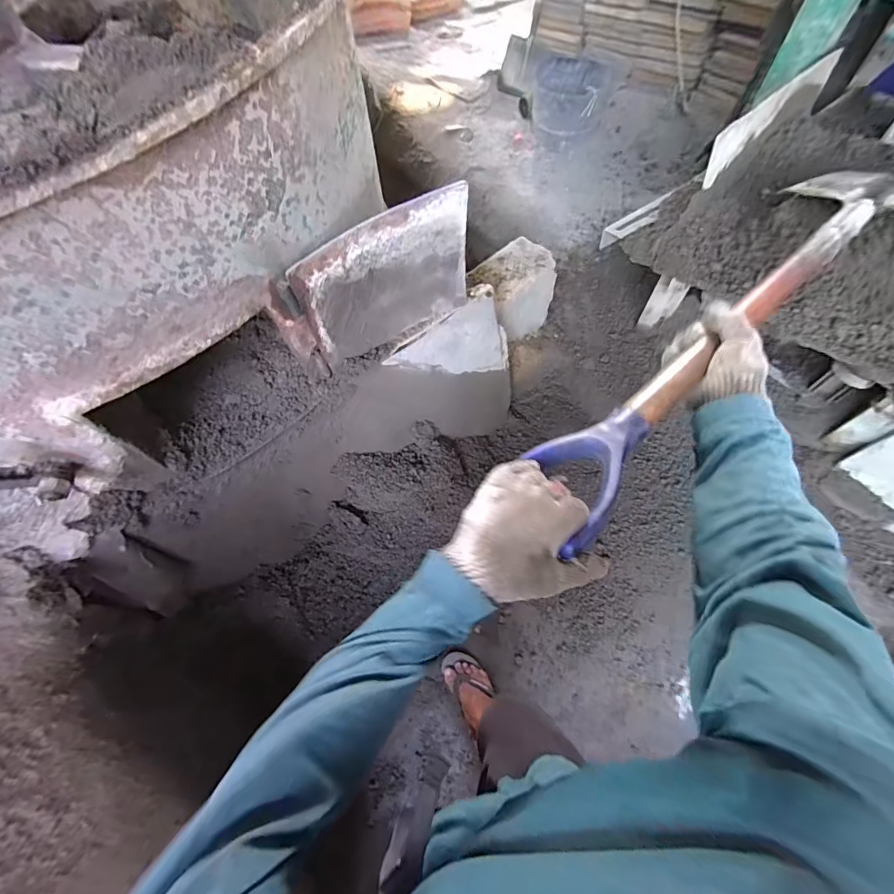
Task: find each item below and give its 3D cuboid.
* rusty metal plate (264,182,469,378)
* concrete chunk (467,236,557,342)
[{"bbox_3d":[-0.143,-0.337,0.927,0.444,0.313,0.031,-33,67,-13],"label":"rusty metal plate"},{"bbox_3d":[0.223,-0.525,1.456,0.307,0.204,0.212,-36,68,-14],"label":"concrete chunk"}]

